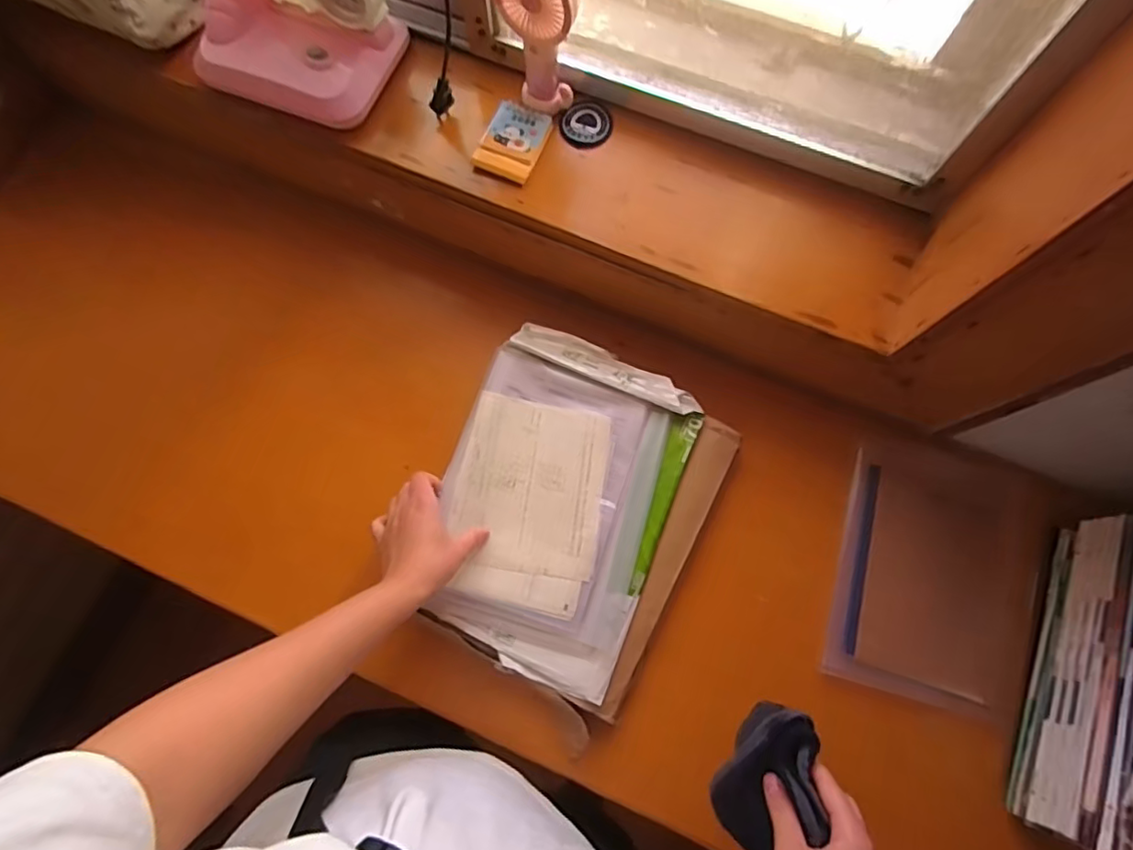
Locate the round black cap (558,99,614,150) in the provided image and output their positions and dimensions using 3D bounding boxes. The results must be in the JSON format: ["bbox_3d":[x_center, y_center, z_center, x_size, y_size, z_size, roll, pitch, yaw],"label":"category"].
[{"bbox_3d":[0.022,-0.335,0.654,0.055,0.007,0.061,42,79,11],"label":"round black cap"}]

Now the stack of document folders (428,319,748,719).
[{"bbox_3d":[0.001,0.085,0.625,0.274,0.025,0.337,26,76,7],"label":"stack of document folders"}]

